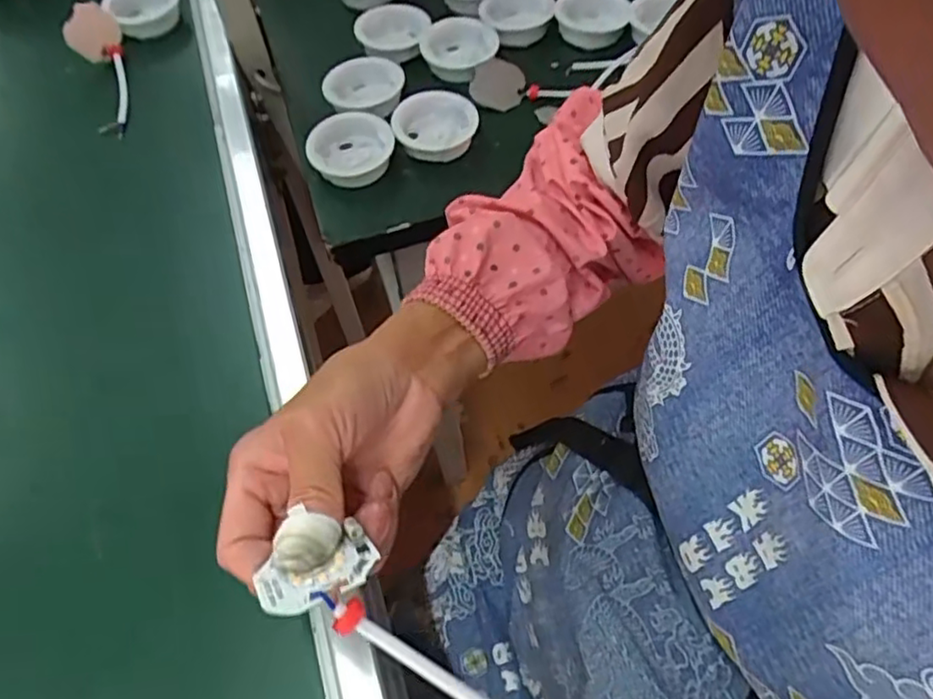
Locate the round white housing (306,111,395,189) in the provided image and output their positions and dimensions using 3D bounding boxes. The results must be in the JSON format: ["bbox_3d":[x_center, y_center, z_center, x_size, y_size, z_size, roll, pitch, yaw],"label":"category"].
[{"bbox_3d":[-0.094,-0.165,0.548,0.068,0.028,0.057,-15,58,-6],"label":"round white housing"}]

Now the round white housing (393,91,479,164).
[{"bbox_3d":[-0.024,-0.187,0.560,0.070,0.030,0.058,-14,58,-6],"label":"round white housing"}]

